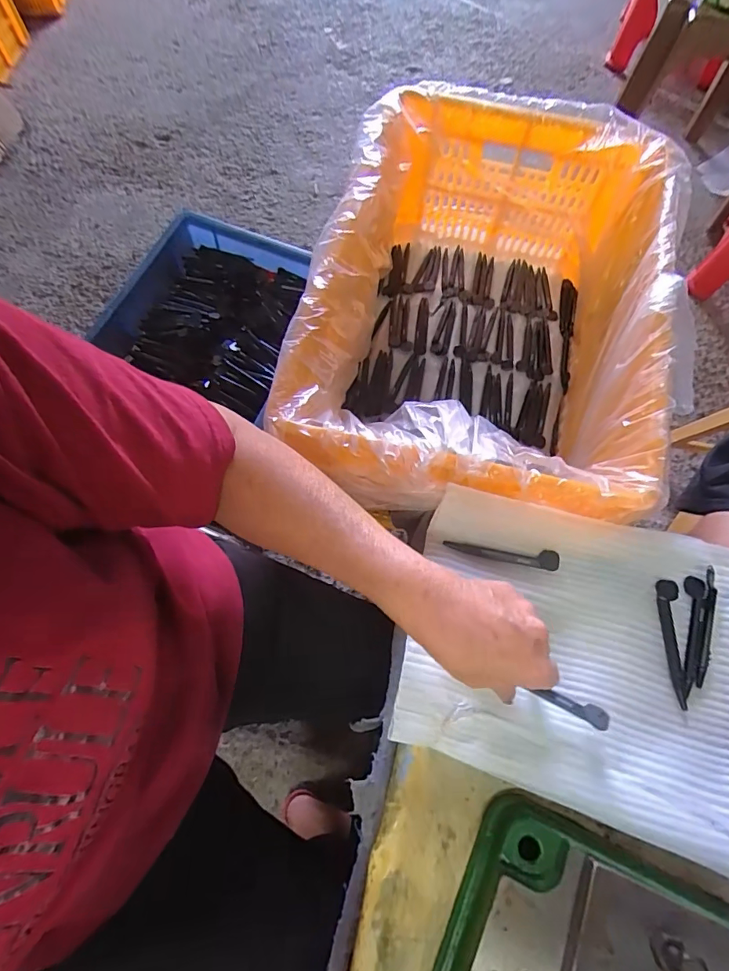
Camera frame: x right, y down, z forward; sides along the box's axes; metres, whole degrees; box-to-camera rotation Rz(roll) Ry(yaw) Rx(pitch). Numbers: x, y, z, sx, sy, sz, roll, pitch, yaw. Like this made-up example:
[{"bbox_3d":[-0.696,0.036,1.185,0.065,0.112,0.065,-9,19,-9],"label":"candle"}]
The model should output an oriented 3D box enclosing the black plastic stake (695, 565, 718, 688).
[{"bbox_3d":[0.280,0.115,0.378,0.010,0.007,0.097,18,67,6],"label":"black plastic stake"}]

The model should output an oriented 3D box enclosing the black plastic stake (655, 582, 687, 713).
[{"bbox_3d":[0.251,0.127,0.377,0.018,0.006,0.097,6,67,1],"label":"black plastic stake"}]

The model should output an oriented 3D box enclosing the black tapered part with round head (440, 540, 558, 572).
[{"bbox_3d":[0.118,0.060,0.397,0.097,0.005,0.016,5,67,1],"label":"black tapered part with round head"}]

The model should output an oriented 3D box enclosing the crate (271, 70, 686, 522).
[{"bbox_3d":[0.132,-0.185,0.563,0.356,0.223,0.508,15,69,5],"label":"crate"}]

